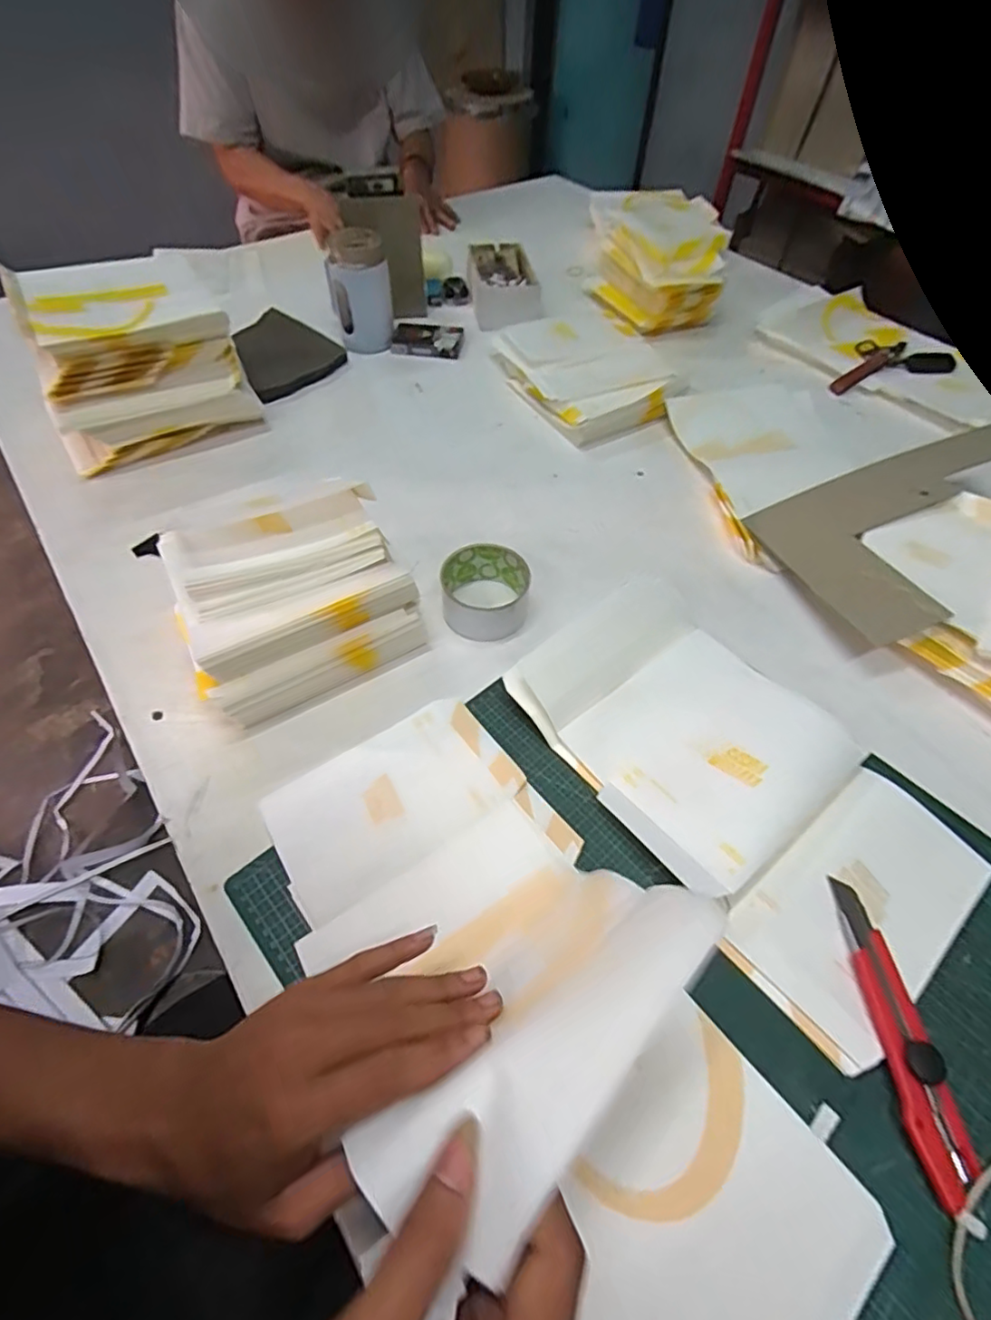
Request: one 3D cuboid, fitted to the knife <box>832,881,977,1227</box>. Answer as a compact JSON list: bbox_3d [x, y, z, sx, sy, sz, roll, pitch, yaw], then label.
[{"bbox_3d":[0.246,0.224,0.357,0.034,0.018,0.164,-2,54,-4],"label":"knife"}]

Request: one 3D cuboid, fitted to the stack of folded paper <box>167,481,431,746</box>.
[{"bbox_3d":[-0.171,-0.049,0.497,0.182,0.092,0.147,-26,59,-20],"label":"stack of folded paper"}]

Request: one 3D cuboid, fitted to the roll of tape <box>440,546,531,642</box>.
[{"bbox_3d":[-0.009,-0.063,0.546,0.079,0.047,0.076,1,53,-2],"label":"roll of tape"}]

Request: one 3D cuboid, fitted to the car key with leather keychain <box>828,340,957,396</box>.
[{"bbox_3d":[0.562,-0.425,0.838,0.191,0.028,0.081,-9,55,-8],"label":"car key with leather keychain"}]

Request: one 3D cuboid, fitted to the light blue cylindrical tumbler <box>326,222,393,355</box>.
[{"bbox_3d":[-0.186,-0.504,0.794,0.077,0.125,0.085,-11,55,-9],"label":"light blue cylindrical tumbler"}]

